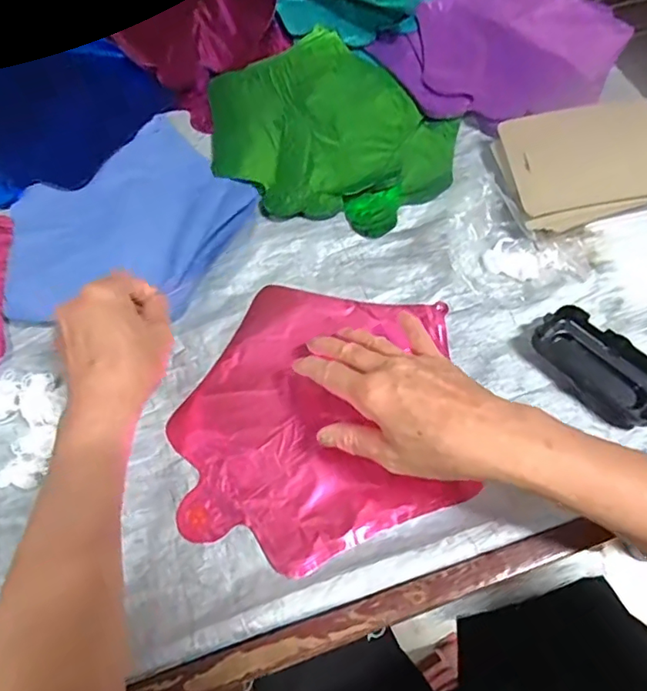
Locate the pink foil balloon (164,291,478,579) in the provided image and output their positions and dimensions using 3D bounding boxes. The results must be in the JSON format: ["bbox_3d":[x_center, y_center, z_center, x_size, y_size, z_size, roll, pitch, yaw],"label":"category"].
[{"bbox_3d":[-0.001,0.058,0.436,0.221,0.012,0.227,12,65,6],"label":"pink foil balloon"}]

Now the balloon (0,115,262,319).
[{"bbox_3d":[-0.192,-0.111,0.519,0.234,0.011,0.201,-41,71,-18],"label":"balloon"}]

